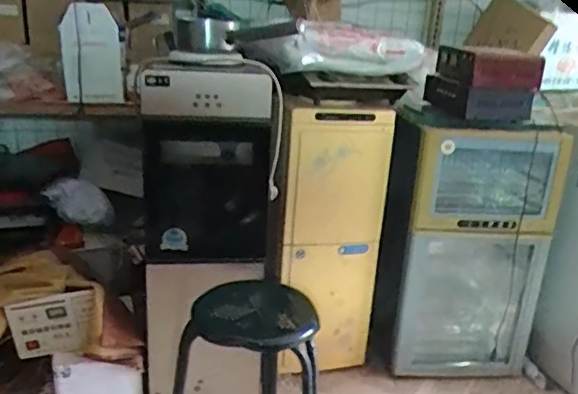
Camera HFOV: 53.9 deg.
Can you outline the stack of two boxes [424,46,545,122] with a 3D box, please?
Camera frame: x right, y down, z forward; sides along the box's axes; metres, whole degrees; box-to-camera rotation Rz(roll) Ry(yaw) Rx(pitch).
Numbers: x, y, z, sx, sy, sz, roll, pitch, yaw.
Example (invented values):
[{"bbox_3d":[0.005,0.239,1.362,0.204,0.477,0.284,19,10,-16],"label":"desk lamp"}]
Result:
[{"bbox_3d":[0.529,-0.322,1.584,0.206,0.174,0.266,-2,20,-16],"label":"stack of two boxes"}]

